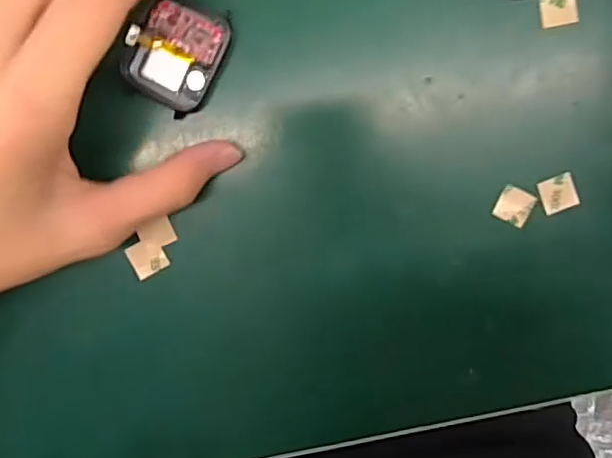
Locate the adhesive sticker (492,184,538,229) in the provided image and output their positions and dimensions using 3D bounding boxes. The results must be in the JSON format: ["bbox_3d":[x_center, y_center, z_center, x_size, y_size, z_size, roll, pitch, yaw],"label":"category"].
[{"bbox_3d":[0.094,-0.010,0.267,0.015,0.004,0.015,28,95,-5],"label":"adhesive sticker"}]

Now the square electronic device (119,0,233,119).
[{"bbox_3d":[-0.054,-0.072,0.245,0.037,0.008,0.043,26,96,-5],"label":"square electronic device"}]

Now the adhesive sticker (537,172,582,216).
[{"bbox_3d":[0.114,-0.016,0.266,0.015,0.004,0.016,-22,97,1],"label":"adhesive sticker"}]

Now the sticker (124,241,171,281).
[{"bbox_3d":[-0.071,0.013,0.265,0.016,0.004,0.016,-24,97,1],"label":"sticker"}]

